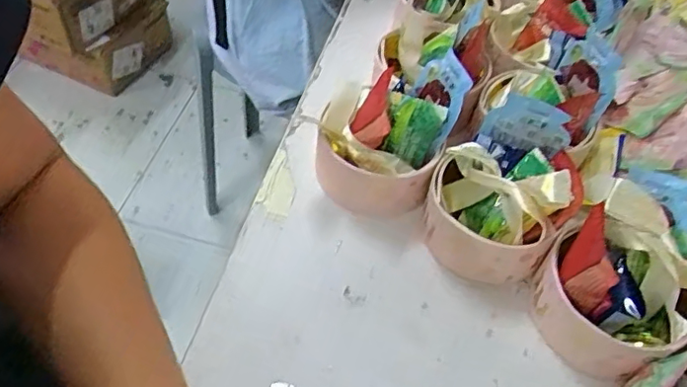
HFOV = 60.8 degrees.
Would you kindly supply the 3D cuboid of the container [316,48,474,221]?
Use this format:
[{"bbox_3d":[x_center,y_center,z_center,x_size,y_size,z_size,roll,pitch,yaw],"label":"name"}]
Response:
[{"bbox_3d":[0.030,-0.043,0.389,0.083,0.079,0.087,3,52,-4],"label":"container"}]

